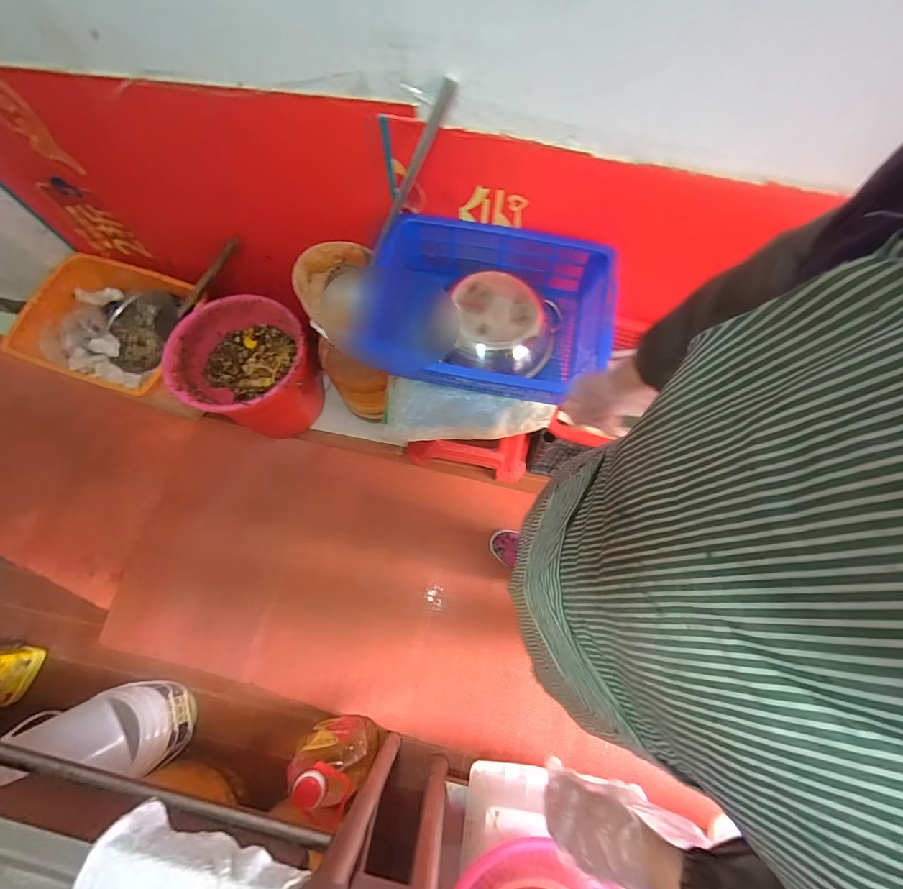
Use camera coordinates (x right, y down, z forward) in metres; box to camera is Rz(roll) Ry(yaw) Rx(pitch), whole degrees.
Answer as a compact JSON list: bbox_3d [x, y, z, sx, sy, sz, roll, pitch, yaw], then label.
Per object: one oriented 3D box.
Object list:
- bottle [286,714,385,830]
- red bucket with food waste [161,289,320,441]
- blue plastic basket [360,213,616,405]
[{"bbox_3d":[-0.278,0.754,1.012,0.161,0.301,0.154,0,71,0],"label":"bottle"},{"bbox_3d":[-0.594,-0.204,1.328,0.362,0.385,0.355,0,71,0],"label":"red bucket with food waste"},{"bbox_3d":[0.090,-0.270,0.942,0.540,0.191,0.366,12,71,4],"label":"blue plastic basket"}]

